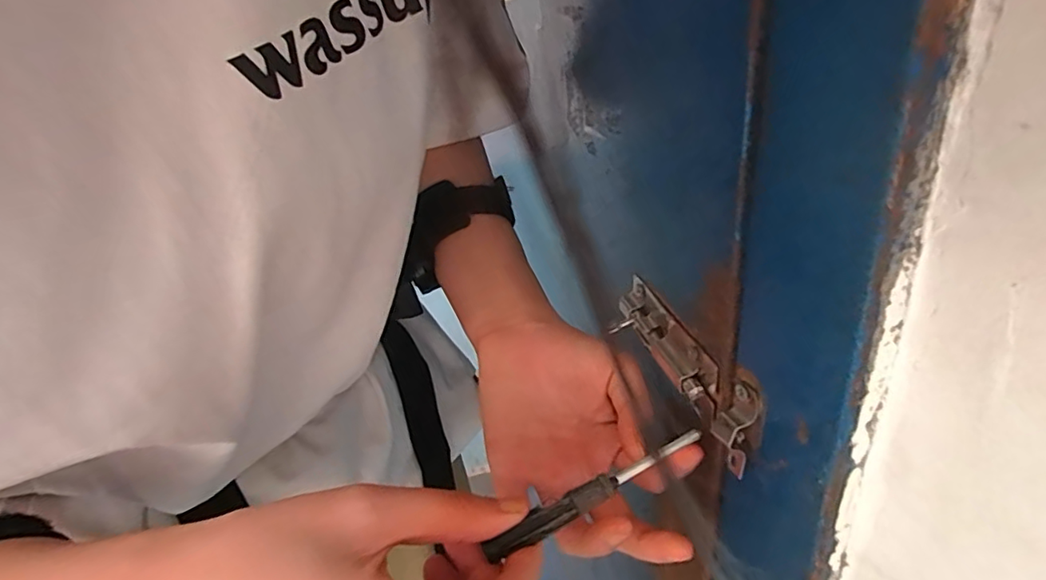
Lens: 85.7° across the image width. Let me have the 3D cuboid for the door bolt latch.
[{"bbox_3d":[0.064,0.021,0.268,0.018,0.024,0.089,-11,26,-11],"label":"door bolt latch"}]

